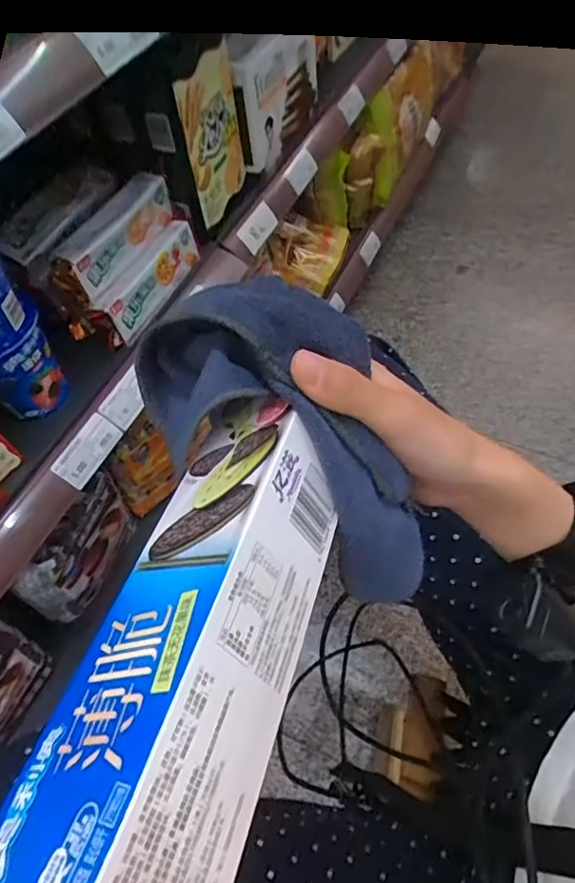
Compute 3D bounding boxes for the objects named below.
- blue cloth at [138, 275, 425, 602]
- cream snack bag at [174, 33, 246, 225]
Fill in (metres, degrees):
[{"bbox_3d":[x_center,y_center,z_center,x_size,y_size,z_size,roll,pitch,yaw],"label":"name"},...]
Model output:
[{"bbox_3d":[0.009,-0.003,0.260,0.087,0.070,0.167,-43,94,-21],"label":"blue cloth"},{"bbox_3d":[-0.088,-0.368,0.648,0.023,0.158,0.120,10,59,10],"label":"cream snack bag"}]

